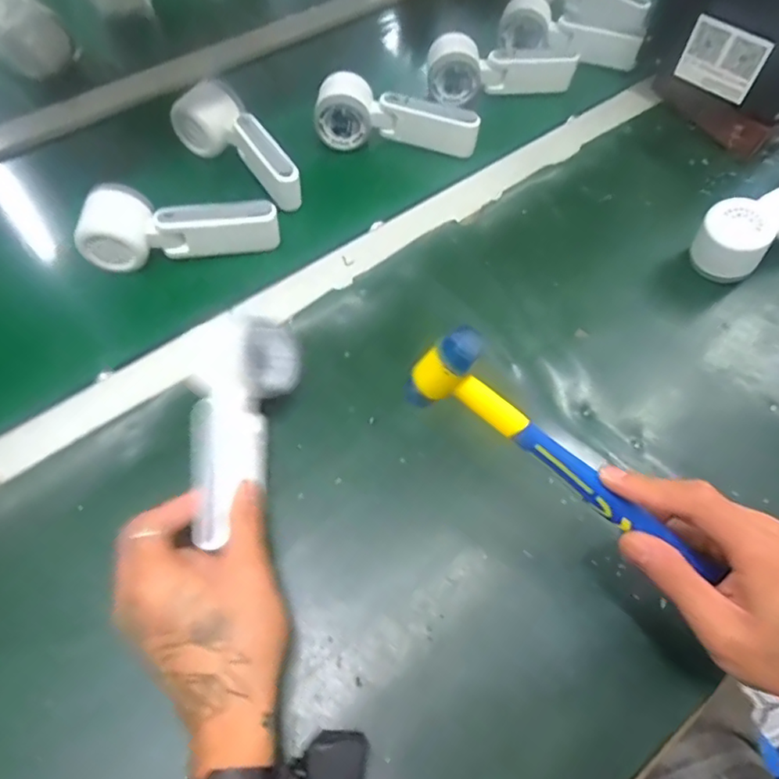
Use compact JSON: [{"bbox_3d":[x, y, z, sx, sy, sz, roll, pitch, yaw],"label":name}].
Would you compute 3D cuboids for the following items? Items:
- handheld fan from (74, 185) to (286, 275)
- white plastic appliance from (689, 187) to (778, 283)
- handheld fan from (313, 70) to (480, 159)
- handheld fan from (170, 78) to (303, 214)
[{"bbox_3d":[-0.178,-0.137,0.502,0.158,0.049,0.047,0,61,-2],"label":"handheld fan"},{"bbox_3d":[0.364,-0.165,0.544,0.204,0.059,0.065,-29,65,-17],"label":"white plastic appliance"},{"bbox_3d":[0.010,-0.279,0.597,0.166,0.047,0.051,6,60,2],"label":"handheld fan"},{"bbox_3d":[-0.144,-0.229,0.555,0.064,0.056,0.143,-32,66,-18],"label":"handheld fan"}]

